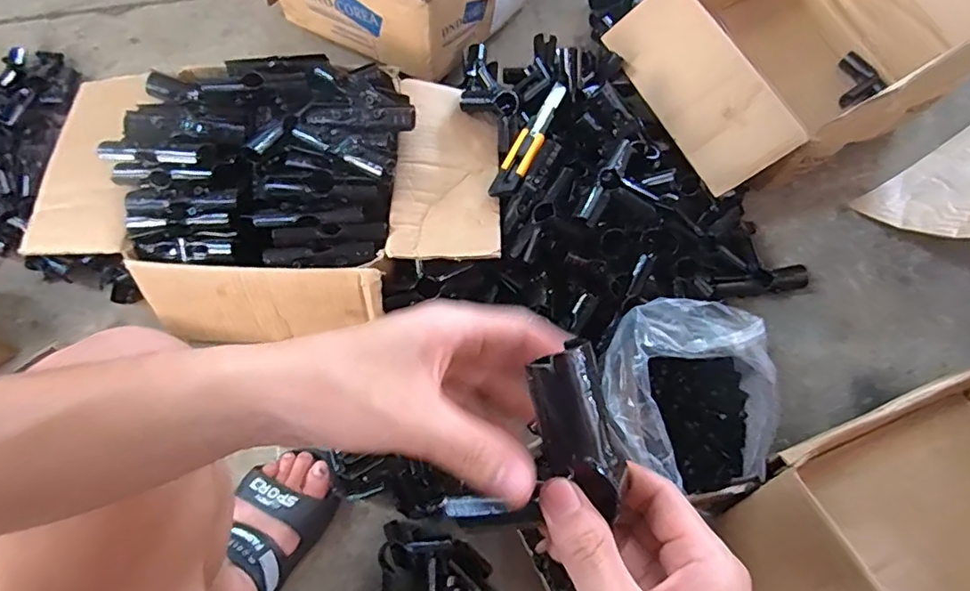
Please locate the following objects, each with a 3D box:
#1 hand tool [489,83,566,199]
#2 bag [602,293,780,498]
[{"bbox_3d":[0.062,-0.206,0.734,0.035,0.012,0.193,25,71,9],"label":"hand tool"},{"bbox_3d":[0.239,0.120,0.666,0.199,0.125,0.210,4,69,2],"label":"bag"}]

